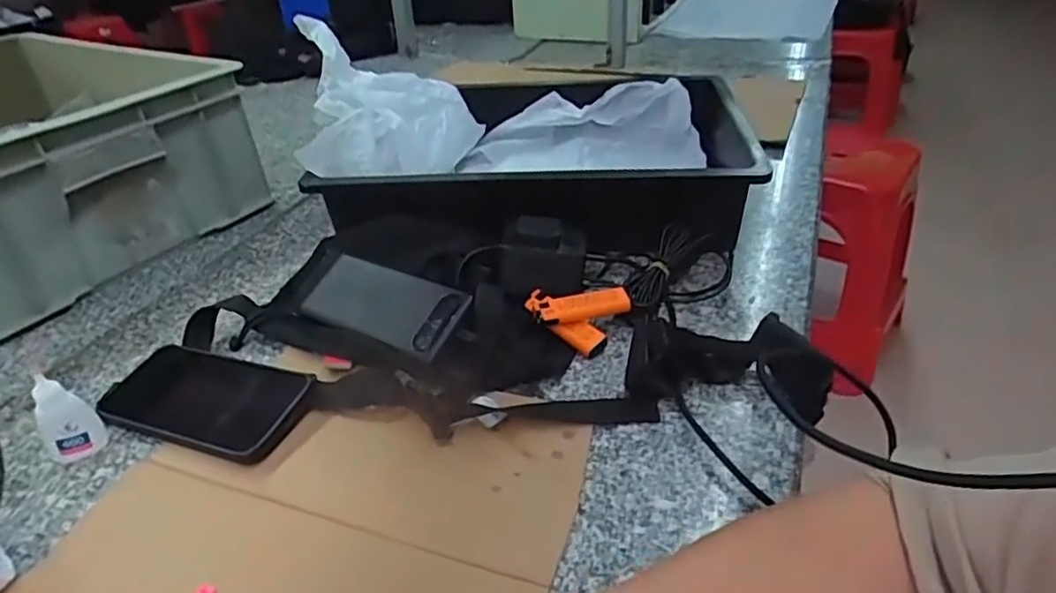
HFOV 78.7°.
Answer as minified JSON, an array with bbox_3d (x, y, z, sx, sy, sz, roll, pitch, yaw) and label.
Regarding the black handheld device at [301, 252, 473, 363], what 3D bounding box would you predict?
[{"bbox_3d":[-0.122,0.006,0.557,0.151,0.016,0.066,18,66,26],"label":"black handheld device"}]

